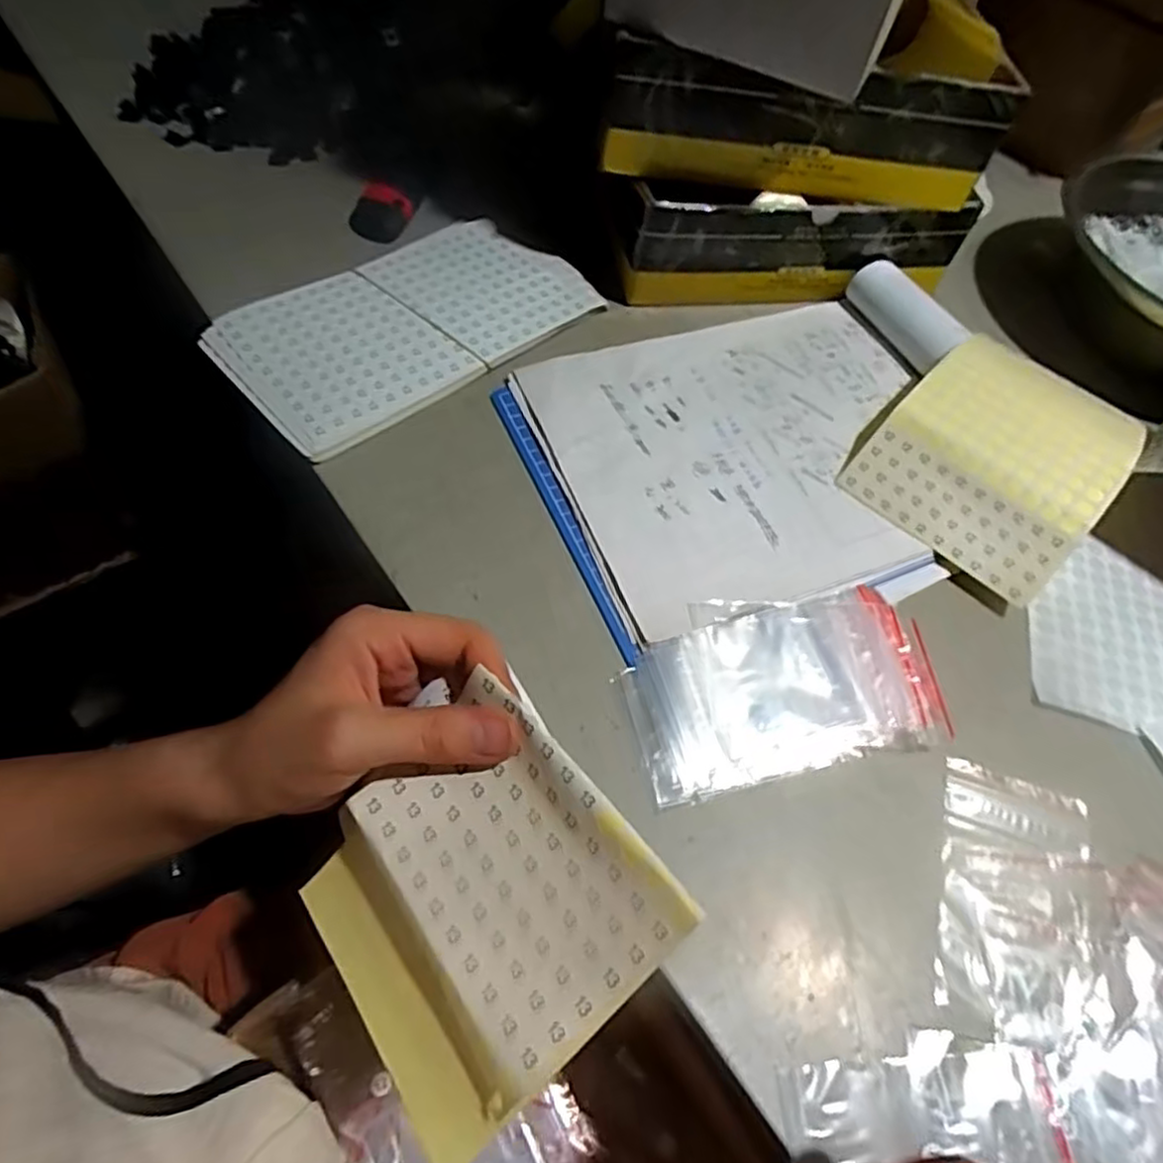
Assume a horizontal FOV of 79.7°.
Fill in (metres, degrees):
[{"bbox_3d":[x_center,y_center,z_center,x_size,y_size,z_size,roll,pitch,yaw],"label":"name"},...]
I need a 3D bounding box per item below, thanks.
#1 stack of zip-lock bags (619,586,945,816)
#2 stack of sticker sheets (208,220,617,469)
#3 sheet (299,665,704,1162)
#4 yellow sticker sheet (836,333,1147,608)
[{"bbox_3d":[0.100,0.050,0.347,0.154,0.005,0.091,-9,60,-12],"label":"stack of zip-lock bags"},{"bbox_3d":[-0.111,-0.172,0.458,0.229,0.008,0.125,-38,73,-26],"label":"stack of sticker sheets"},{"bbox_3d":[-0.042,0.123,0.263,0.132,0.019,0.120,-48,61,7],"label":"sheet"},{"bbox_3d":[0.250,-0.079,0.421,0.126,0.033,0.154,40,62,17],"label":"yellow sticker sheet"}]

